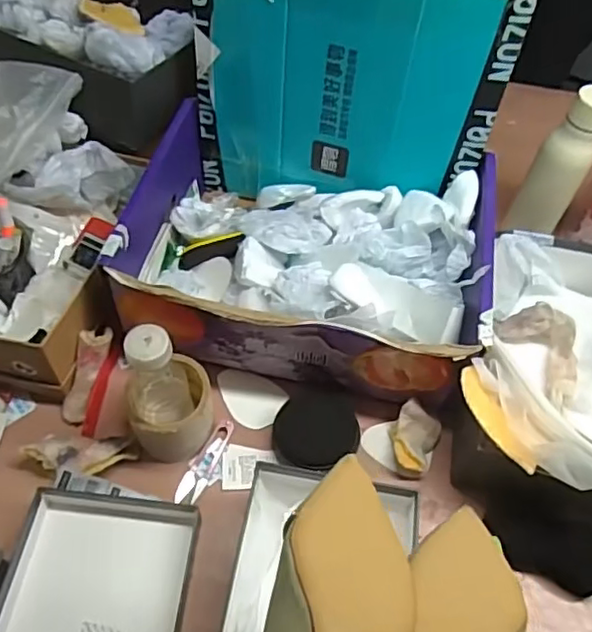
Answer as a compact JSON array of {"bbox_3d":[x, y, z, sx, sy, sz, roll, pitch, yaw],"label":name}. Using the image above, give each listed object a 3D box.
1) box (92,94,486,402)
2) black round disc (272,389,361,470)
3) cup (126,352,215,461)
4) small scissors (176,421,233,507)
[{"bbox_3d":[0.013,-0.076,0.738,0.402,0.129,0.295,12,56,4],"label":"box"},{"bbox_3d":[0.022,0.126,0.683,0.093,0.017,0.085,2,55,-3],"label":"black round disc"},{"bbox_3d":[-0.130,0.098,0.639,0.082,0.091,0.072,-3,56,-6],"label":"cup"},{"bbox_3d":[-0.096,0.158,0.666,0.035,0.007,0.099,16,56,7],"label":"small scissors"}]

